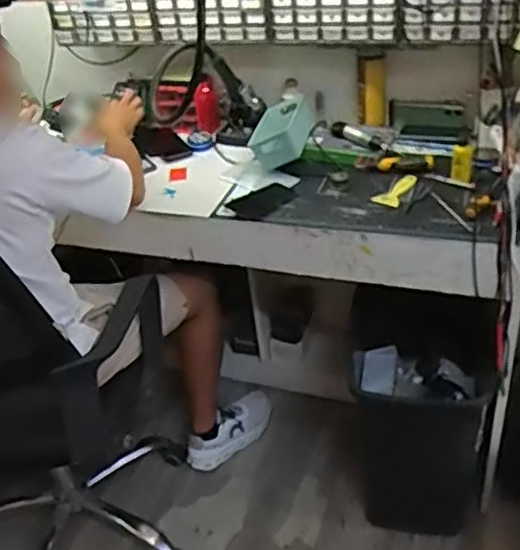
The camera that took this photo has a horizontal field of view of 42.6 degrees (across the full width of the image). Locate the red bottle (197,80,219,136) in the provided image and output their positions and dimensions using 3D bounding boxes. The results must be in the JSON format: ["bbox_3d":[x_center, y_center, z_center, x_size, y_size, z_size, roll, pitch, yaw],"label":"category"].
[{"bbox_3d":[-0.128,-0.410,1.658,0.060,0.117,0.057,-8,36,0],"label":"red bottle"}]

